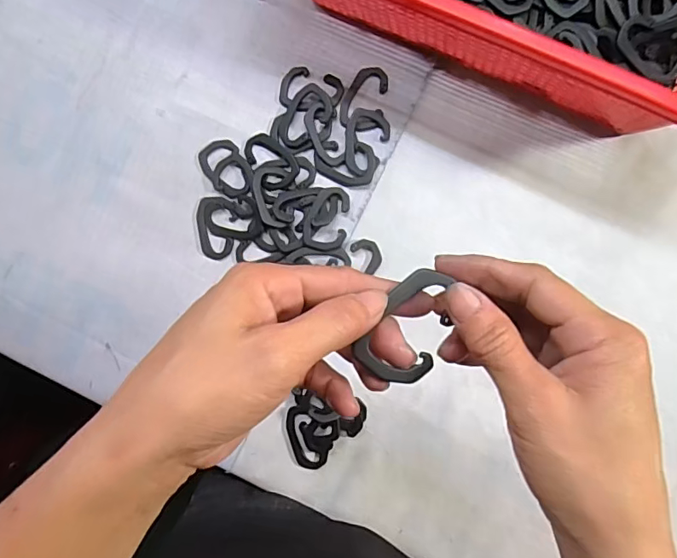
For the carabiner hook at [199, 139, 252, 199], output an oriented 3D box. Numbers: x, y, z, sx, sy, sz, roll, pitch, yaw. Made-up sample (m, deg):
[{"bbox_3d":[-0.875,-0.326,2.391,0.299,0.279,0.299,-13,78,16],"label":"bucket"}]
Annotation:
[{"bbox_3d":[-0.095,-0.094,0.433,0.035,0.005,0.054,-38,84,4],"label":"carabiner hook"}]

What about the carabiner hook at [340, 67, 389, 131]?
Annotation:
[{"bbox_3d":[0.021,-0.149,0.418,0.035,0.004,0.053,8,89,8],"label":"carabiner hook"}]

